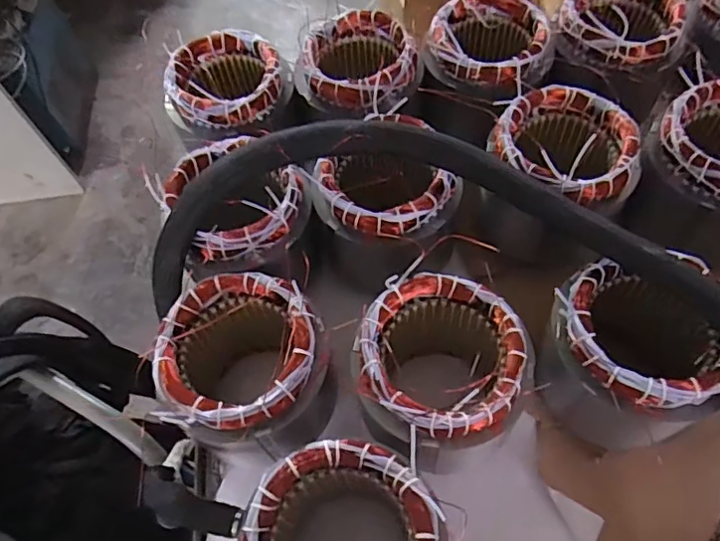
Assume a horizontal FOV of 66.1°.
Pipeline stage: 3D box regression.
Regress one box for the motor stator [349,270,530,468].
[{"bbox_3d":[0.074,0.098,0.524,0.132,0.164,0.145,-1,62,2],"label":"motor stator"}]

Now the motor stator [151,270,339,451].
[{"bbox_3d":[-0.107,0.100,0.541,0.154,0.168,0.145,-1,62,2],"label":"motor stator"}]

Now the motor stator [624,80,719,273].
[{"bbox_3d":[0.384,-0.108,0.598,0.151,0.136,0.146,-1,62,2],"label":"motor stator"}]

